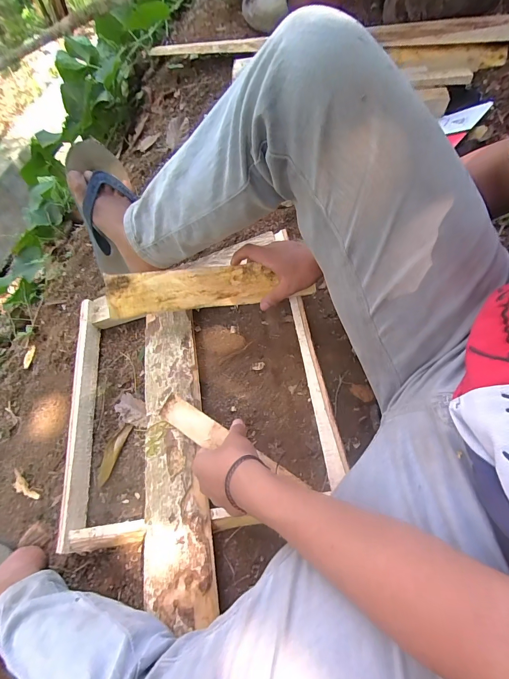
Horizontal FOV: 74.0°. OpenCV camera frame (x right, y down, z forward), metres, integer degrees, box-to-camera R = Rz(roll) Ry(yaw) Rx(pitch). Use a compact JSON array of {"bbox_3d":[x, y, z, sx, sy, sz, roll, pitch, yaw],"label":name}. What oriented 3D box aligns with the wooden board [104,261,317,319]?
[{"bbox_3d":[-0.073,-0.081,0.518,0.303,0.007,0.064,-6,98,0],"label":"wooden board"}]

